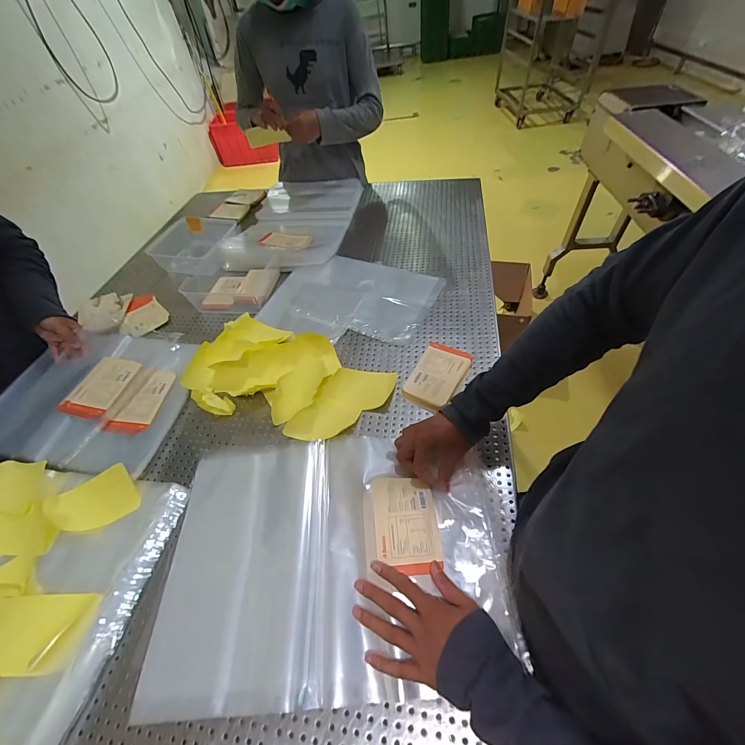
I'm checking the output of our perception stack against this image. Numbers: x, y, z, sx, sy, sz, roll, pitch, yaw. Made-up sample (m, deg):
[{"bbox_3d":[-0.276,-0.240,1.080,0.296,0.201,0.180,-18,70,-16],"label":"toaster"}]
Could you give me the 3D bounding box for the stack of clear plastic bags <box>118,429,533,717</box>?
[{"bbox_3d":[-0.058,0.238,0.463,0.444,0.031,0.318,-9,50,4],"label":"stack of clear plastic bags"}]

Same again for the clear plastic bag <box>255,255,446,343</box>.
[{"bbox_3d":[-0.048,-0.183,0.797,0.377,0.015,0.269,12,55,16],"label":"clear plastic bag"}]

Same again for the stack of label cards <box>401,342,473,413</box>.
[{"bbox_3d":[0.127,0.003,0.631,0.091,0.019,0.145,23,59,23],"label":"stack of label cards"}]

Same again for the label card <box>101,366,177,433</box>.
[{"bbox_3d":[-0.459,0.053,0.662,0.092,0.010,0.147,7,54,12],"label":"label card"}]

